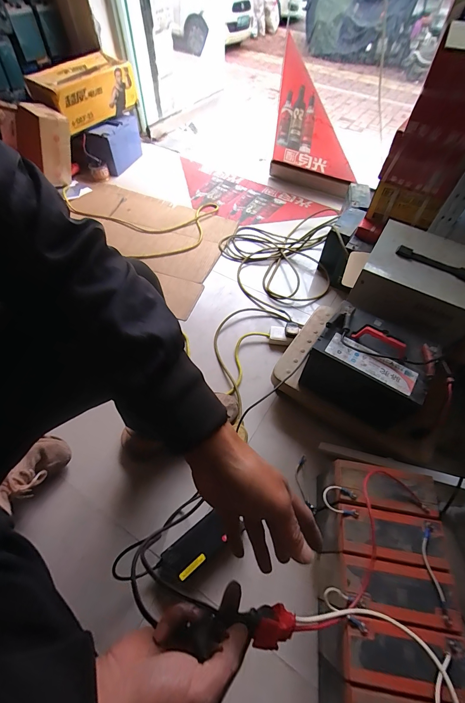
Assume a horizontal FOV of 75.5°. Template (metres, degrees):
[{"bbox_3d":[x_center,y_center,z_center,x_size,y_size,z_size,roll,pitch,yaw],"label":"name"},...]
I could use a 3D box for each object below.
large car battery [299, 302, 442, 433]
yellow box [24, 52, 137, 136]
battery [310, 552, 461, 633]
[{"bbox_3d":[0.308,0.034,0.696,0.237,0.183,0.177,29,60,17],"label":"large car battery"},{"bbox_3d":[-0.619,-1.097,1.274,0.221,0.168,0.387,31,61,18],"label":"yellow box"},{"bbox_3d":[0.253,0.428,0.556,0.209,0.179,0.076,9,58,6],"label":"battery"}]

